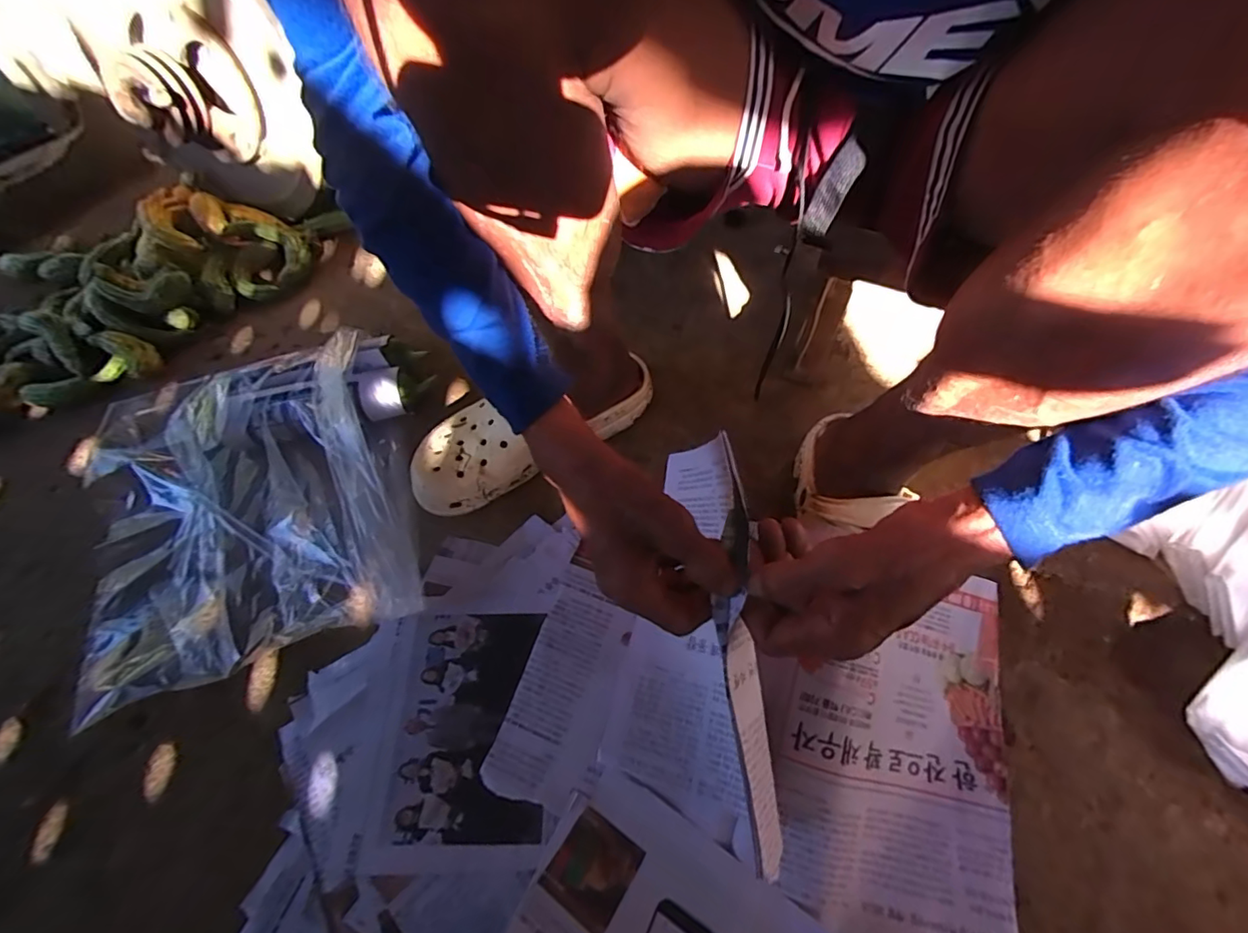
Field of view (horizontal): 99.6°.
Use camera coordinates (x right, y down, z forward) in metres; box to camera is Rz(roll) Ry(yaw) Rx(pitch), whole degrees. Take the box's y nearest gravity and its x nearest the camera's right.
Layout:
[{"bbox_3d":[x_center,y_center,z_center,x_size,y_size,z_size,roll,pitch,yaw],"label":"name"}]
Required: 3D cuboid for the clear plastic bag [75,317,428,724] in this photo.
[{"bbox_3d":[-0.388,0.017,0.523,0.321,0.078,0.362,-17,59,-7],"label":"clear plastic bag"}]

